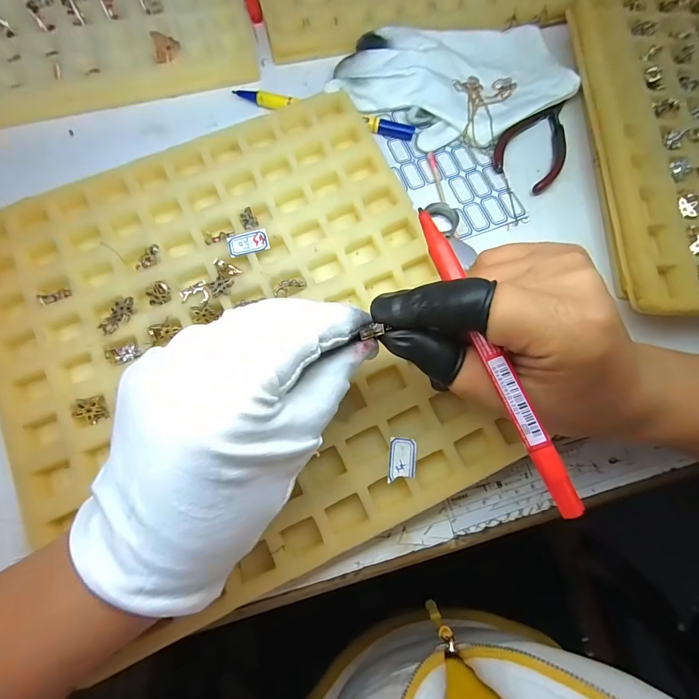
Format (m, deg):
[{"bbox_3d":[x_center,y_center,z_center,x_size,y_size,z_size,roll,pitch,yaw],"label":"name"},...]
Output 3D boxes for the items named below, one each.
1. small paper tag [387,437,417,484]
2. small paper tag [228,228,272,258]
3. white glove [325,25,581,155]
[{"bbox_3d":[0.028,0.058,0.197,0.014,0.004,0.022,6,74,2],"label":"small paper tag"},{"bbox_3d":[-0.062,-0.065,0.232,0.024,0.004,0.014,-16,80,-4],"label":"small paper tag"},{"bbox_3d":[0.076,-0.198,0.283,0.169,0.016,0.102,-8,72,-4],"label":"white glove"}]

